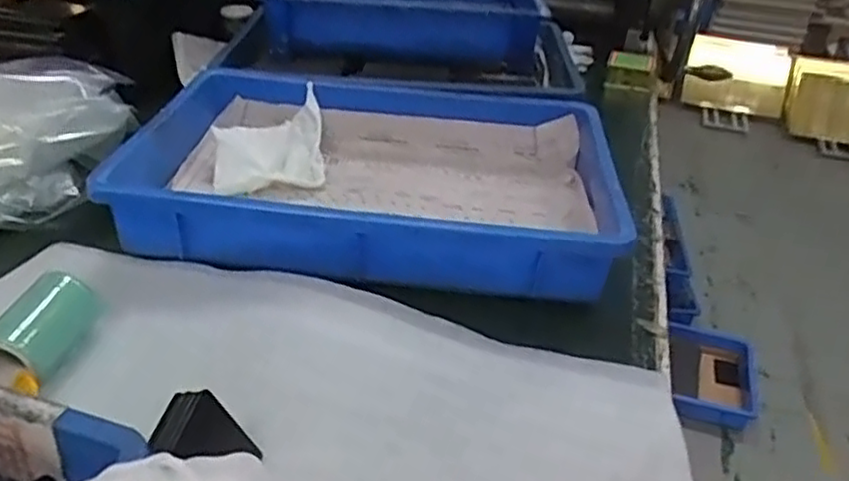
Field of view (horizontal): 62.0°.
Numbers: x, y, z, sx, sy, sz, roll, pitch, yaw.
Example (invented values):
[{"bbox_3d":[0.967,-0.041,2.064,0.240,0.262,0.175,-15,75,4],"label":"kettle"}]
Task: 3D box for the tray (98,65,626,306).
[{"bbox_3d":[-0.037,-0.058,0.586,0.360,0.067,0.247,7,32,1],"label":"tray"}]

